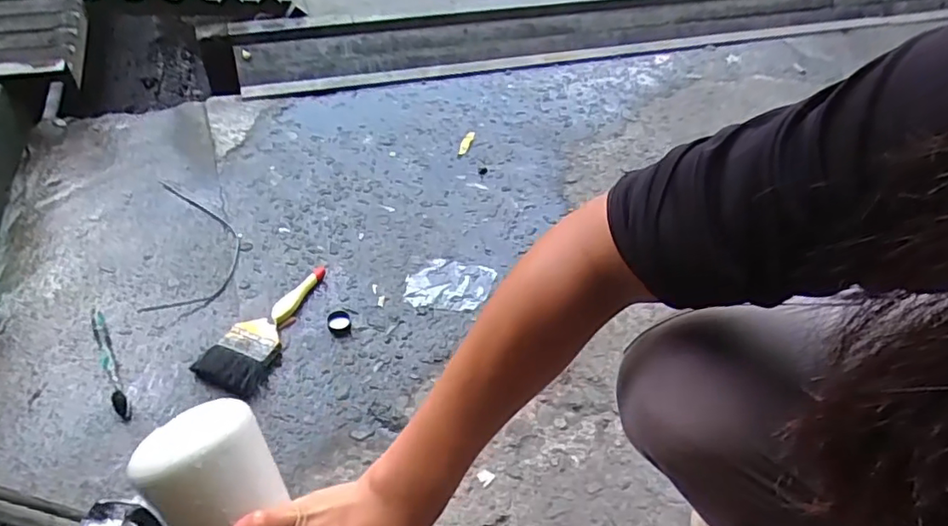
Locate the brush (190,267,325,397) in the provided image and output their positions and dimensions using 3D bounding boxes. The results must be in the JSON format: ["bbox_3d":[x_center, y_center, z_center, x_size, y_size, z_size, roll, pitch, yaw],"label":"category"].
[{"bbox_3d":[-0.254,0.072,0.723,0.070,0.023,0.211,18,45,12],"label":"brush"}]

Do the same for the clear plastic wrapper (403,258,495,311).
[{"bbox_3d":[-0.033,0.030,0.805,0.123,0.004,0.089,4,44,-3],"label":"clear plastic wrapper"}]

